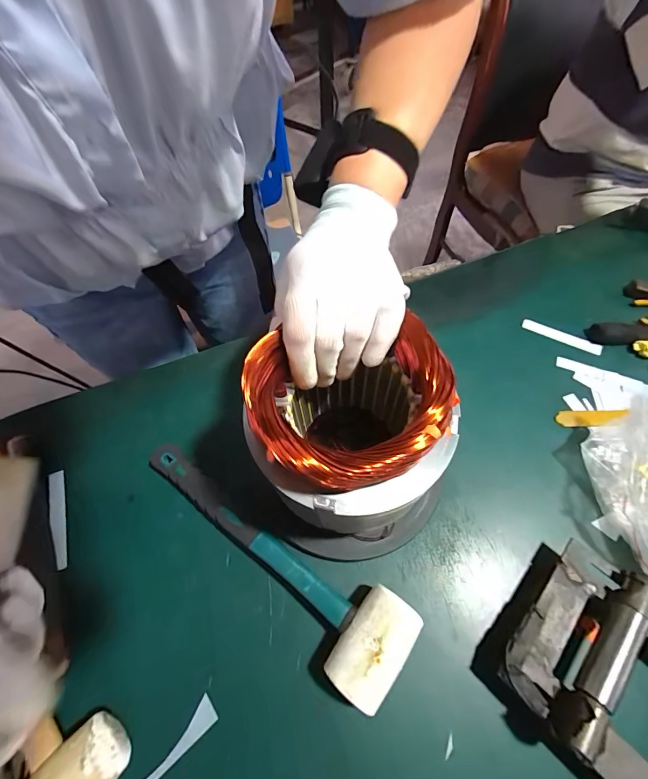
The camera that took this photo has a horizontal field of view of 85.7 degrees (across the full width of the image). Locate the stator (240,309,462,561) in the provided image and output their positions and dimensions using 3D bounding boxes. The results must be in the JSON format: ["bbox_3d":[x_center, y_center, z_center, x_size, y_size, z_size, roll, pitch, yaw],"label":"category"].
[{"bbox_3d":[0.027,0.056,0.286,0.124,0.191,0.140,-31,63,-17],"label":"stator"}]

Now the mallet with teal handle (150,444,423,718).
[{"bbox_3d":[-0.055,0.135,0.318,0.285,0.049,0.072,36,65,20],"label":"mallet with teal handle"}]

